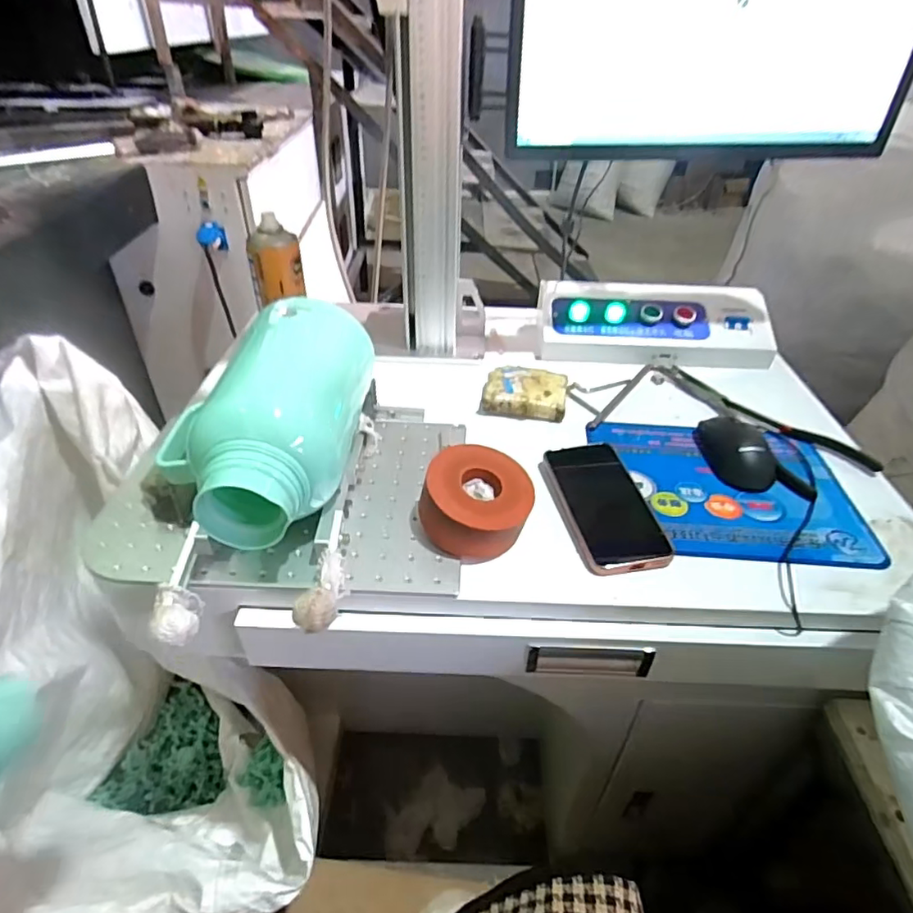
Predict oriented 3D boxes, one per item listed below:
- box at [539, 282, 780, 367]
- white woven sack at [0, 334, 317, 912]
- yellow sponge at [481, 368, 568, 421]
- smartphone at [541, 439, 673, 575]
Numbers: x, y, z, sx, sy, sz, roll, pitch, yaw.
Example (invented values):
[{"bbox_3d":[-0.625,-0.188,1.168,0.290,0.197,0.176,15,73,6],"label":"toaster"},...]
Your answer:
[{"bbox_3d":[0.278,-0.190,0.825,0.321,0.076,0.114,3,39,3],"label":"box"},{"bbox_3d":[-0.479,0.274,0.763,0.341,0.498,0.763,-24,45,-28],"label":"white woven sack"},{"bbox_3d":[0.085,-0.079,0.715,0.098,0.029,0.078,8,39,8],"label":"yellow sponge"},{"bbox_3d":[0.144,0.046,0.567,0.080,0.016,0.162,-6,39,-9],"label":"smartphone"}]

